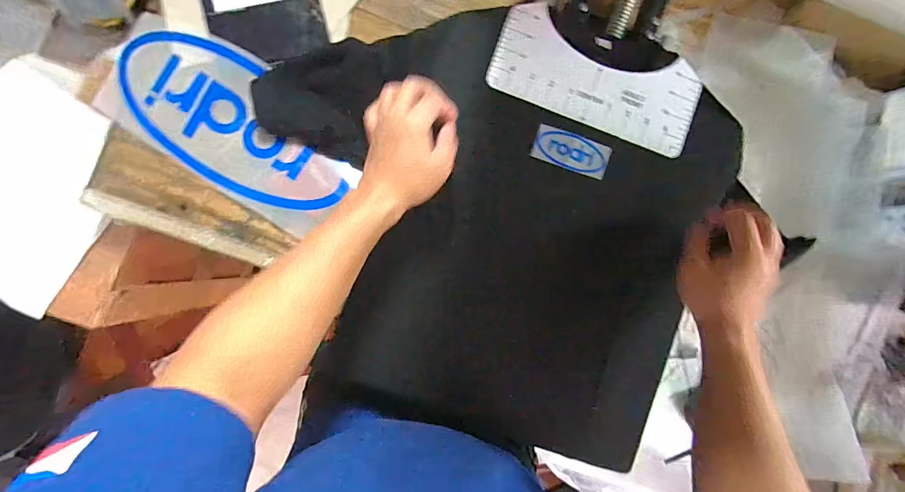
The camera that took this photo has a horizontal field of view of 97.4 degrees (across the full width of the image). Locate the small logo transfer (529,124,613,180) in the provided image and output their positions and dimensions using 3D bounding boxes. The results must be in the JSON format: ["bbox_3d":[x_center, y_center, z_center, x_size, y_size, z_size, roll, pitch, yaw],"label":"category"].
[{"bbox_3d":[0.145,-0.114,0.480,0.094,0.004,0.043,18,86,-5],"label":"small logo transfer"}]

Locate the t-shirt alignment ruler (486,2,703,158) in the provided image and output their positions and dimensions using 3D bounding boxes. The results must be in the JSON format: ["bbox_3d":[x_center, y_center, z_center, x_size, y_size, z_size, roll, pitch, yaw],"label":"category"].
[{"bbox_3d":[0.176,-0.202,0.487,0.254,0.008,0.115,21,88,-4],"label":"t-shirt alignment ruler"}]

